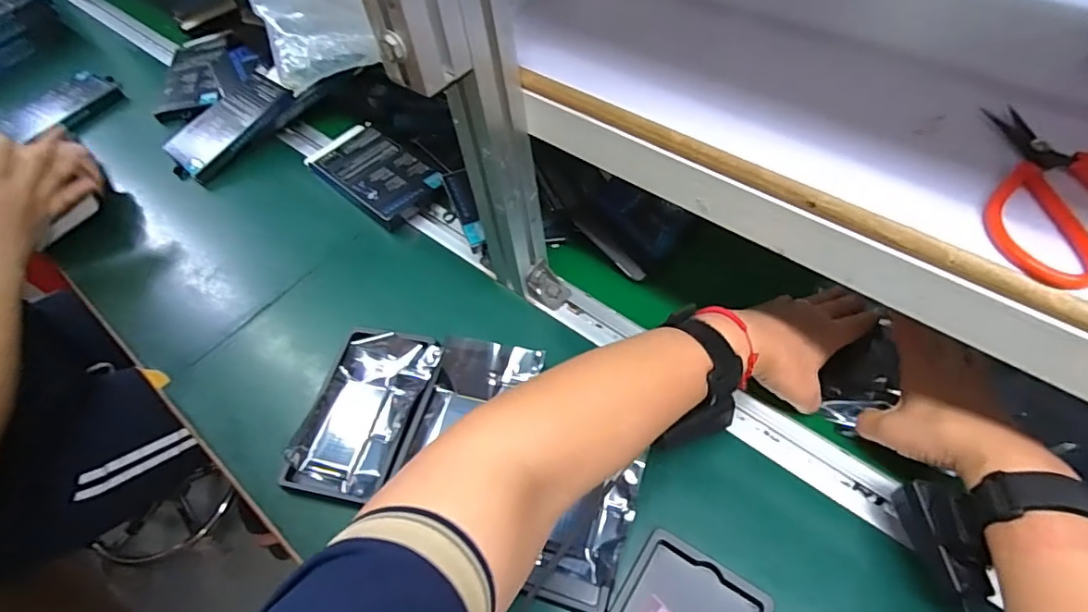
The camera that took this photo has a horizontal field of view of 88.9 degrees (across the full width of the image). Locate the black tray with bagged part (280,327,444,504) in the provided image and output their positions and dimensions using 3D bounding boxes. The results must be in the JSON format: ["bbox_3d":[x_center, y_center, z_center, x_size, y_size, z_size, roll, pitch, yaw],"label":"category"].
[{"bbox_3d":[-0.158,0.091,0.497,0.100,0.022,0.157,11,57,13],"label":"black tray with bagged part"}]

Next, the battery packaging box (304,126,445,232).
[{"bbox_3d":[-0.210,-0.166,0.676,0.176,0.024,0.098,37,66,27],"label":"battery packaging box"}]

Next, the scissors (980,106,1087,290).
[{"bbox_3d":[0.270,-0.063,0.285,0.099,0.011,0.119,-6,54,1],"label":"scissors"}]

